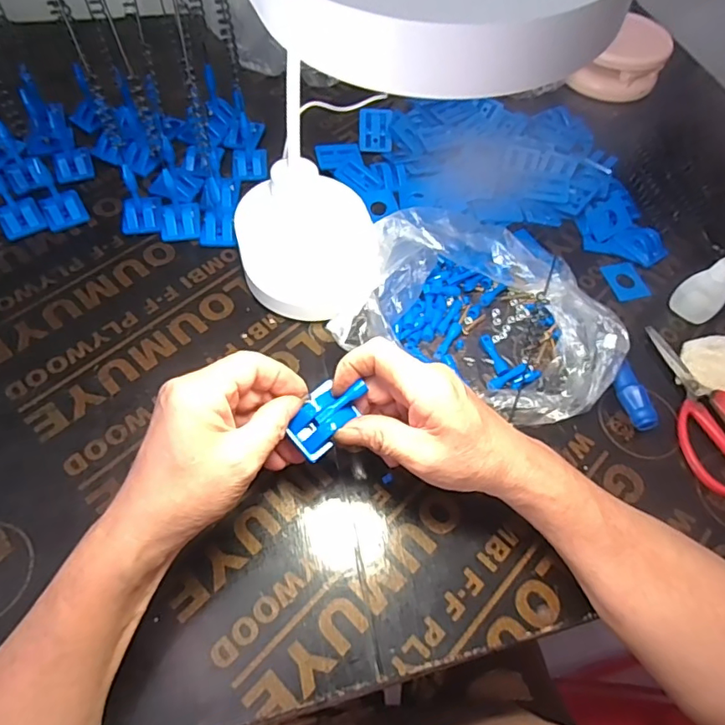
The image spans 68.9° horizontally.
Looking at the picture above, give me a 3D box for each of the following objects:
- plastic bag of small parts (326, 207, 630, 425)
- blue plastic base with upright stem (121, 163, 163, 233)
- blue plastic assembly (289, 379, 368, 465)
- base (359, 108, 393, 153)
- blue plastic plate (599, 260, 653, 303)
[{"bbox_3d":[0.108,-0.061,0.435,0.207,0.066,0.191,16,59,7],"label":"plastic bag of small parts"},{"bbox_3d":[-0.204,-0.147,0.477,0.033,0.052,0.038,-5,59,-6],"label":"blue plastic base with upright stem"},{"bbox_3d":[-0.022,0.032,0.330,0.028,0.021,0.052,39,64,19],"label":"blue plastic assembly"},{"bbox_3d":[0.014,-0.250,0.571,0.034,0.004,0.046,1,96,3],"label":"base"},{"bbox_3d":[0.245,-0.076,0.490,0.035,0.004,0.045,-8,59,-8],"label":"blue plastic plate"}]

